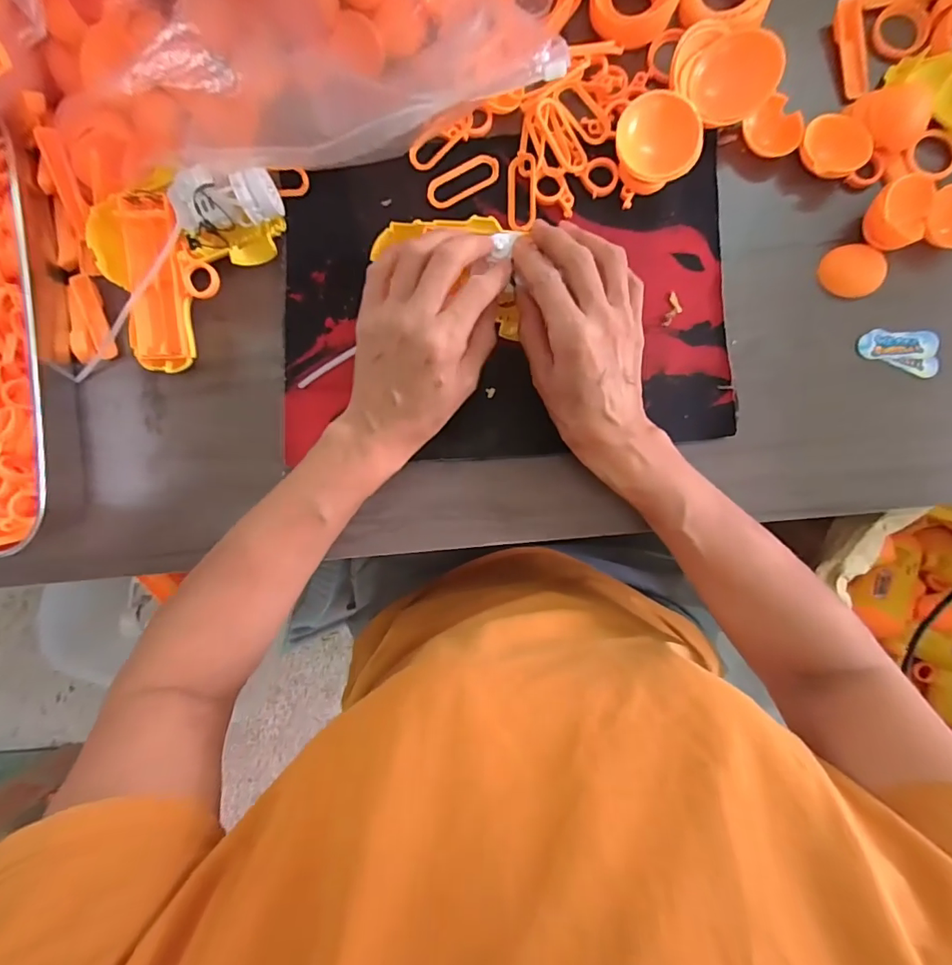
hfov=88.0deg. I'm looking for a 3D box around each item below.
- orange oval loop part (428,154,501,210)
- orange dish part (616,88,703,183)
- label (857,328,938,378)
[{"bbox_3d":[-0.009,-0.216,0.351,0.054,0.004,0.023,-28,90,4],"label":"orange oval loop part"},{"bbox_3d":[0.122,-0.230,0.330,0.055,0.022,0.052,9,112,-2],"label":"orange dish part"},{"bbox_3d":[0.289,-0.090,0.337,0.050,0.004,0.032,4,92,4],"label":"label"}]

